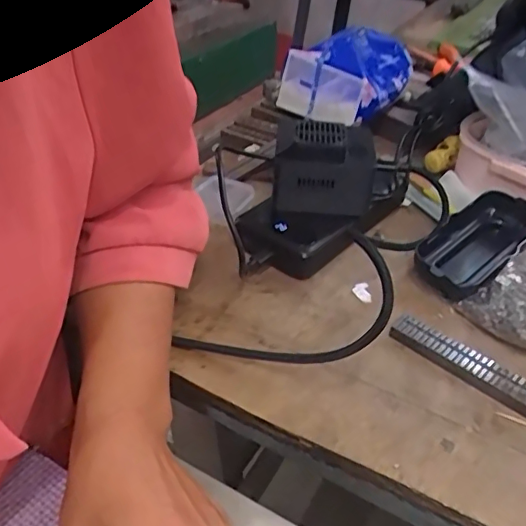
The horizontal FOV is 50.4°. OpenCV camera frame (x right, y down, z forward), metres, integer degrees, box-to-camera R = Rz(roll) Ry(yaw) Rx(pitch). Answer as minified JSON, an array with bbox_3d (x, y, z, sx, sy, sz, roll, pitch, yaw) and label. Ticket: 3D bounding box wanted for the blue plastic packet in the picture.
[{"bbox_3d":[0.090,-0.196,0.566,0.095,0.059,0.135,23,42,23],"label":"blue plastic packet"}]

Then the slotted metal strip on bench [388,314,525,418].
[{"bbox_3d":[0.124,0.062,0.344,0.098,0.015,0.018,32,47,32],"label":"slotted metal strip on bench"}]

